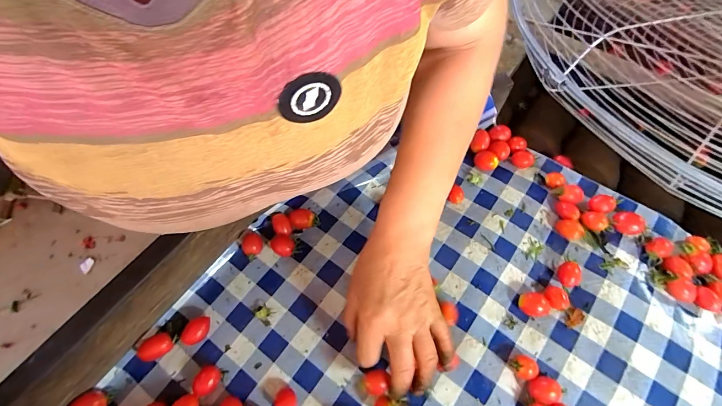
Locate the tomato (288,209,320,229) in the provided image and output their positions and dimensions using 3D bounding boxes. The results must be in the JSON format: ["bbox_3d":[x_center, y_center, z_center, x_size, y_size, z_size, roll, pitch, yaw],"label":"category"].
[{"bbox_3d":[-0.070,0.021,0.423,0.033,0.018,0.025,-21,65,-10],"label":"tomato"}]

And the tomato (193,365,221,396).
[{"bbox_3d":[-0.156,0.180,0.347,0.020,0.017,0.028,26,66,13],"label":"tomato"}]

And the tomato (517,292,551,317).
[{"bbox_3d":[0.190,0.112,0.377,0.027,0.017,0.025,0,63,0],"label":"tomato"}]

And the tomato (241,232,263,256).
[{"bbox_3d":[-0.130,0.049,0.407,0.023,0.019,0.027,-36,69,-16],"label":"tomato"}]

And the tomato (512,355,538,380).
[{"bbox_3d":[0.167,0.168,0.350,0.019,0.020,0.026,-41,70,-18],"label":"tomato"}]

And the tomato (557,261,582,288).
[{"bbox_3d":[0.238,0.082,0.391,0.022,0.017,0.026,-15,64,-7],"label":"tomato"}]

